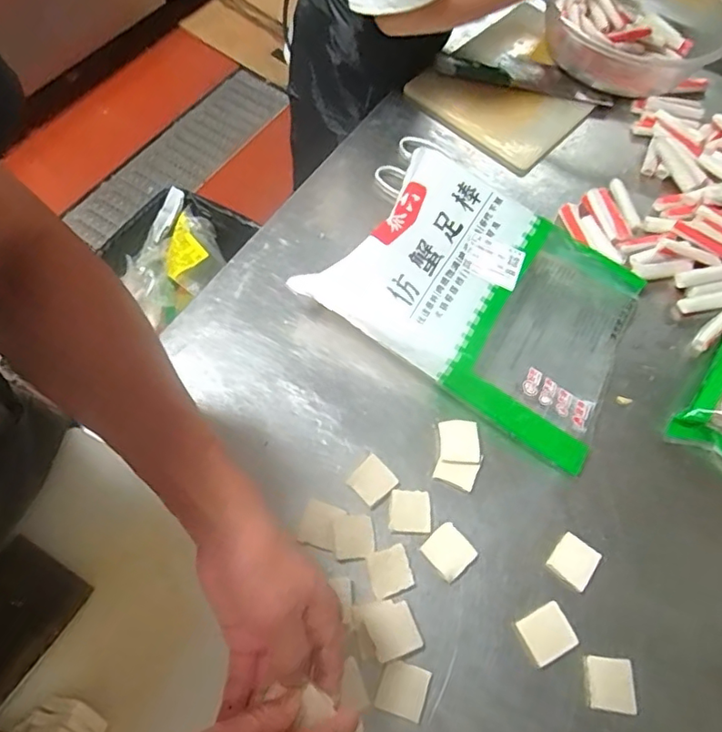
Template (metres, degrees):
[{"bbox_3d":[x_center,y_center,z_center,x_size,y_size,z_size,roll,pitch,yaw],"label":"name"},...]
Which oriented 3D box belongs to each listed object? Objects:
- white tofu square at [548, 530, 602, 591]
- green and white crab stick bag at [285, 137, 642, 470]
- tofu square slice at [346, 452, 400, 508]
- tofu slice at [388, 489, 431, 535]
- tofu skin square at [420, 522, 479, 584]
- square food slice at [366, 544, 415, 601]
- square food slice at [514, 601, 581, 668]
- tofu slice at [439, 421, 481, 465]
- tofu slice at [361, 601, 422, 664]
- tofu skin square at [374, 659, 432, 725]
[{"bbox_3d":[0.217,0.198,0.576,0.042,0.006,0.046,37,67,13],"label":"white tofu square"},{"bbox_3d":[0.150,-0.095,0.661,0.353,0.097,0.275,32,66,11],"label":"green and white crab stick bag"},{"bbox_3d":[0.011,0.121,0.599,0.043,0.004,0.042,-40,73,-20],"label":"tofu square slice"},{"bbox_3d":[0.050,0.150,0.586,0.042,0.004,0.044,4,64,-2],"label":"tofu slice"},{"bbox_3d":[0.089,0.187,0.573,0.043,0.006,0.046,-38,73,-19],"label":"tofu skin square"},{"bbox_3d":[0.028,0.202,0.558,0.040,0.004,0.043,-15,66,-11],"label":"square food slice"},{"bbox_3d":[0.178,0.257,0.544,0.050,0.007,0.044,-24,68,-14],"label":"square food slice"},{"bbox_3d":[0.108,0.083,0.617,0.041,0.009,0.045,0,64,-4],"label":"tofu slice"},{"bbox_3d":[0.029,0.246,0.530,0.044,0.009,0.047,-18,67,-12],"label":"tofu slice"},{"bbox_3d":[0.038,0.290,0.508,0.042,0.009,0.042,20,65,6],"label":"tofu skin square"}]

